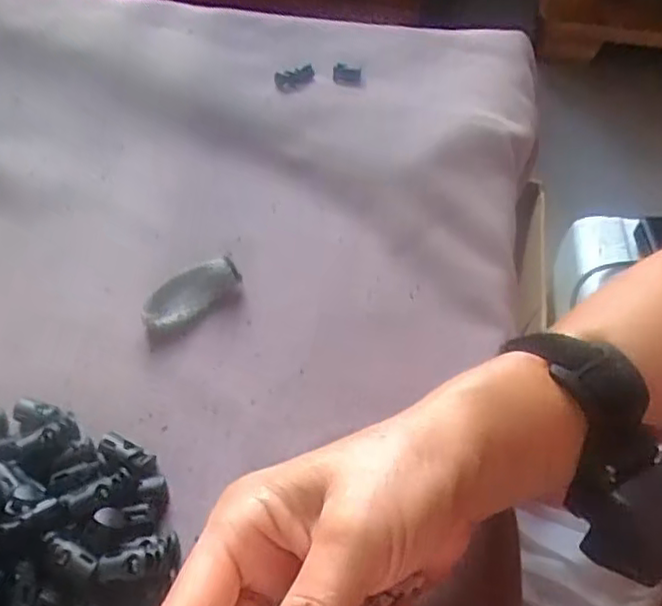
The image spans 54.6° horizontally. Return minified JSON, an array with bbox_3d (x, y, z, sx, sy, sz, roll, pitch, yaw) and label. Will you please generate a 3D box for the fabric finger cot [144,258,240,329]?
[{"bbox_3d":[-0.076,-0.004,0.350,0.054,0.012,0.023,-30,61,-17],"label":"fabric finger cot"}]

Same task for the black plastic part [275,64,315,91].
[{"bbox_3d":[-0.024,-0.156,0.445,0.029,0.004,0.020,-23,60,-13],"label":"black plastic part"}]

